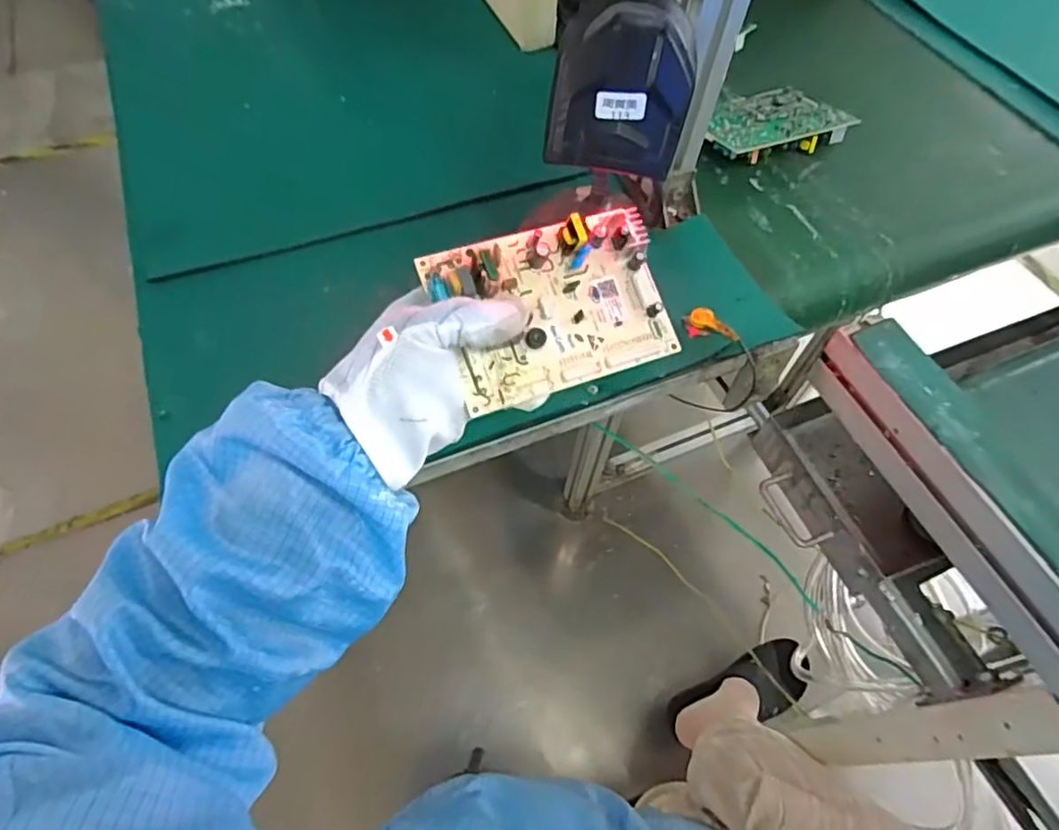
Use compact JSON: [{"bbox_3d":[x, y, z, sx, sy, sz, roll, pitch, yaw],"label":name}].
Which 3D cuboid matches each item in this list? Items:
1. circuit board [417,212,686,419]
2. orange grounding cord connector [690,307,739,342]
[{"bbox_3d":[0.017,-0.067,0.364,0.135,0.020,0.098,-19,84,-16],"label":"circuit board"},{"bbox_3d":[0.139,-0.067,0.459,0.039,0.009,0.013,32,60,15],"label":"orange grounding cord connector"}]

